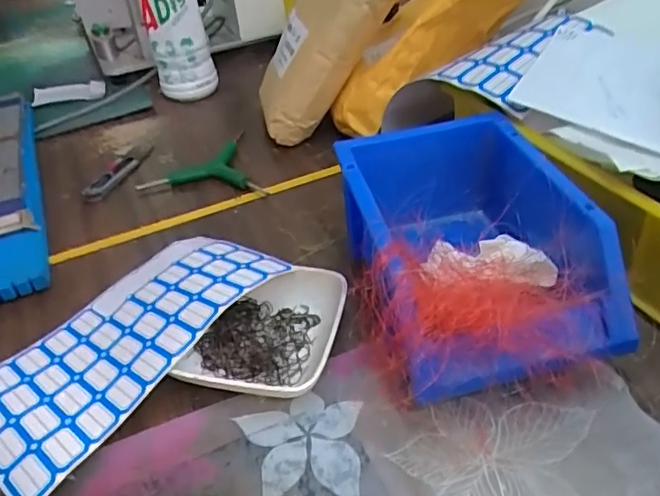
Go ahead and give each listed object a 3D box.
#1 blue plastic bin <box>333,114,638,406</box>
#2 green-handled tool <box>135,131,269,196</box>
[{"bbox_3d":[0.079,0.003,0.345,0.130,0.082,0.186,-10,38,-5],"label":"blue plastic bin"},{"bbox_3d":[-0.117,-0.062,0.501,0.103,0.021,0.078,-16,39,-12],"label":"green-handled tool"}]

